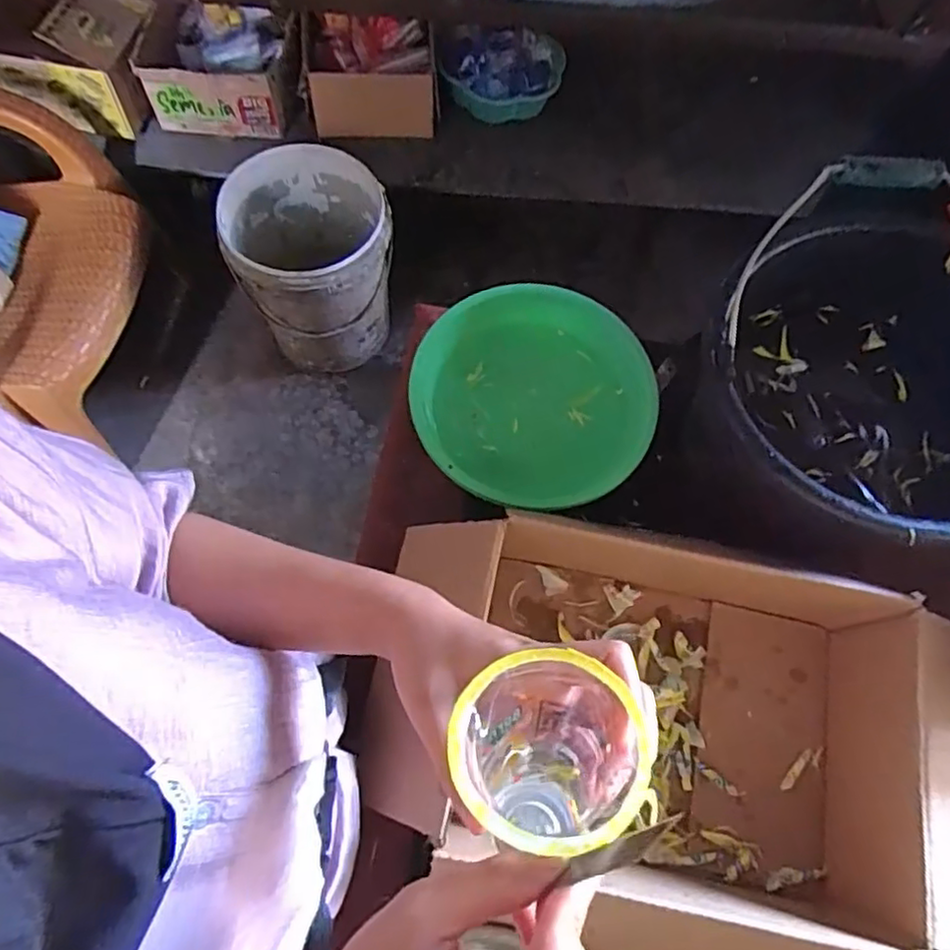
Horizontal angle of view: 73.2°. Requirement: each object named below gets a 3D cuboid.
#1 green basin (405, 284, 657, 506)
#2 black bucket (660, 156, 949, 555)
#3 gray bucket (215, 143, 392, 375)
[{"bbox_3d":[0.060,-0.075,0.622,0.231,0.053,0.226,1,70,-2],"label":"green basin"},{"bbox_3d":[0.317,-0.063,0.542,0.264,0.219,0.274,1,70,-2],"label":"black bucket"},{"bbox_3d":[-0.326,-0.432,1.330,0.304,0.349,0.302,-5,71,-4],"label":"gray bucket"}]

